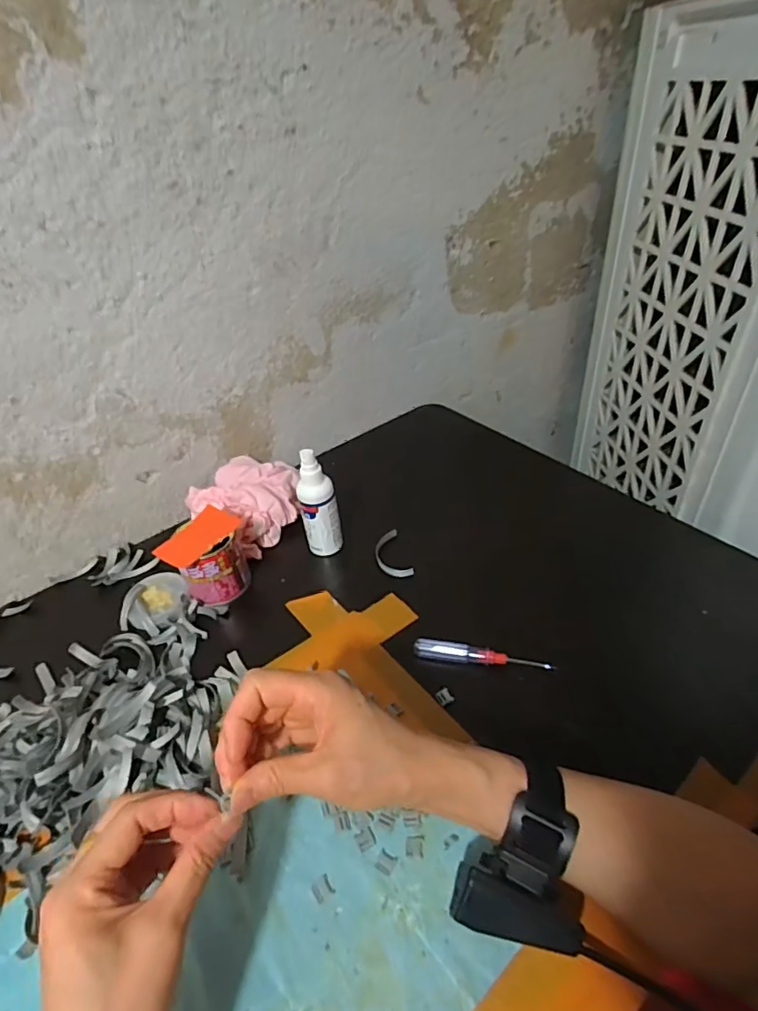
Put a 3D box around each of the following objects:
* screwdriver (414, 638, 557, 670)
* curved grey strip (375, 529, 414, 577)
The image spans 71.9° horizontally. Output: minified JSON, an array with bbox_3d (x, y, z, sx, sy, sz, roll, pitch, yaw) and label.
[{"bbox_3d":[0.090,0.134,0.466,0.118,0.019,0.013,6,41,16],"label":"screwdriver"},{"bbox_3d":[0.013,0.056,0.583,0.032,0.014,0.079,-13,39,-7],"label":"curved grey strip"}]

